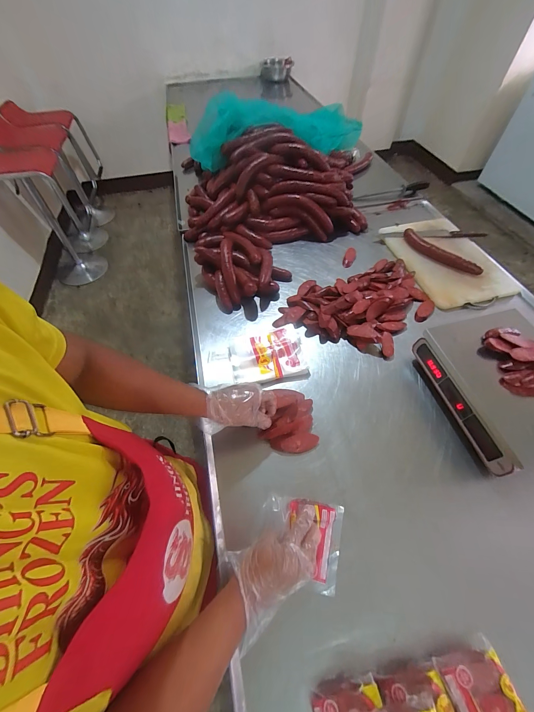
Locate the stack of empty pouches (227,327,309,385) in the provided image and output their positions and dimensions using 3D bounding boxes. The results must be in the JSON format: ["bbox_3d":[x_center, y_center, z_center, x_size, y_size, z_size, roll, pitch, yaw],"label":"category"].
[{"bbox_3d":[-0.001,-0.007,0.801,0.211,0.032,0.162,-6,56,-2],"label":"stack of empty pouches"}]

